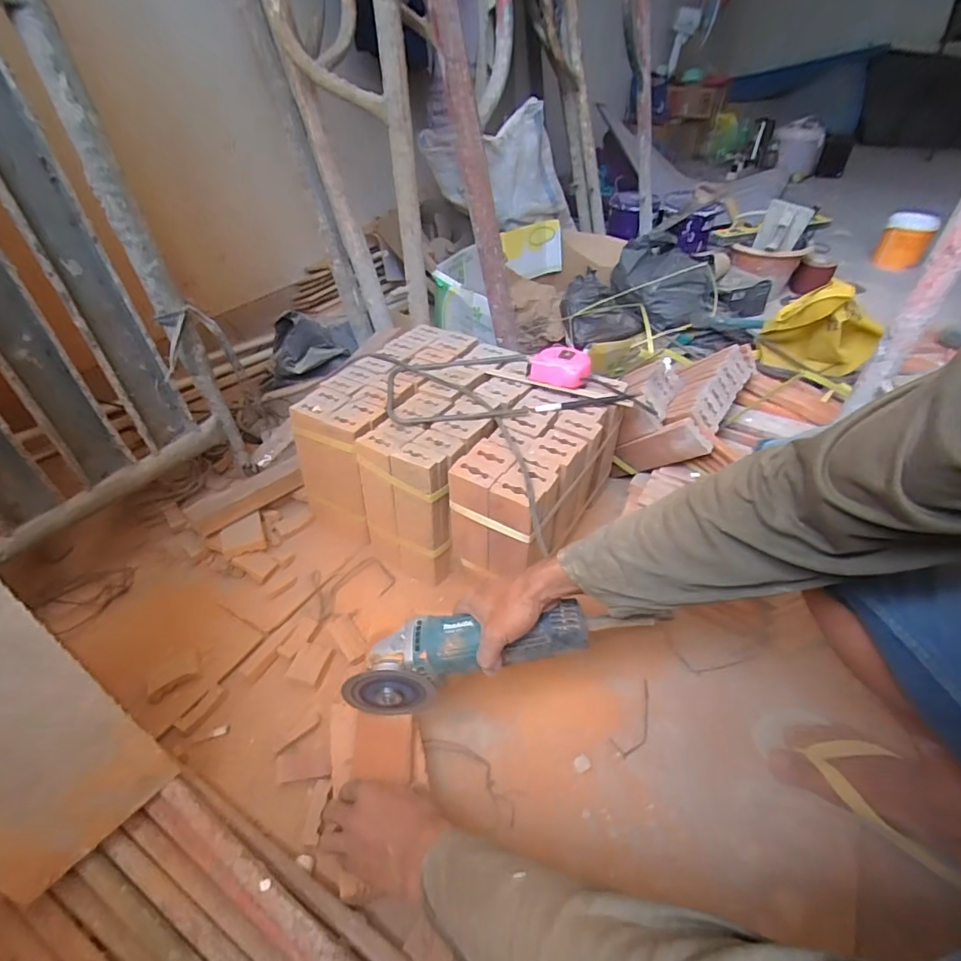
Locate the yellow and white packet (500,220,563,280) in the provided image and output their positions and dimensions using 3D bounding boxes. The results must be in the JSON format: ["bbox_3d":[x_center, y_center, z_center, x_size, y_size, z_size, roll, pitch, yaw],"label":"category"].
[{"bbox_3d":[0.158,-0.665,1.485,0.204,0.137,0.022,-24,22,-21],"label":"yellow and white packet"}]

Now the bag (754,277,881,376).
[{"bbox_3d":[0.722,-0.307,1.073,0.227,0.215,0.125,21,45,22],"label":"bag"}]

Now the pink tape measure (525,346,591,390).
[{"bbox_3d":[0.127,-0.180,0.816,0.094,0.045,0.068,13,43,14],"label":"pink tape measure"}]

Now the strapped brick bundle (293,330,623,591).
[{"bbox_3d":[-0.090,-0.071,0.885,0.289,0.224,0.350,23,46,23],"label":"strapped brick bundle"}]

